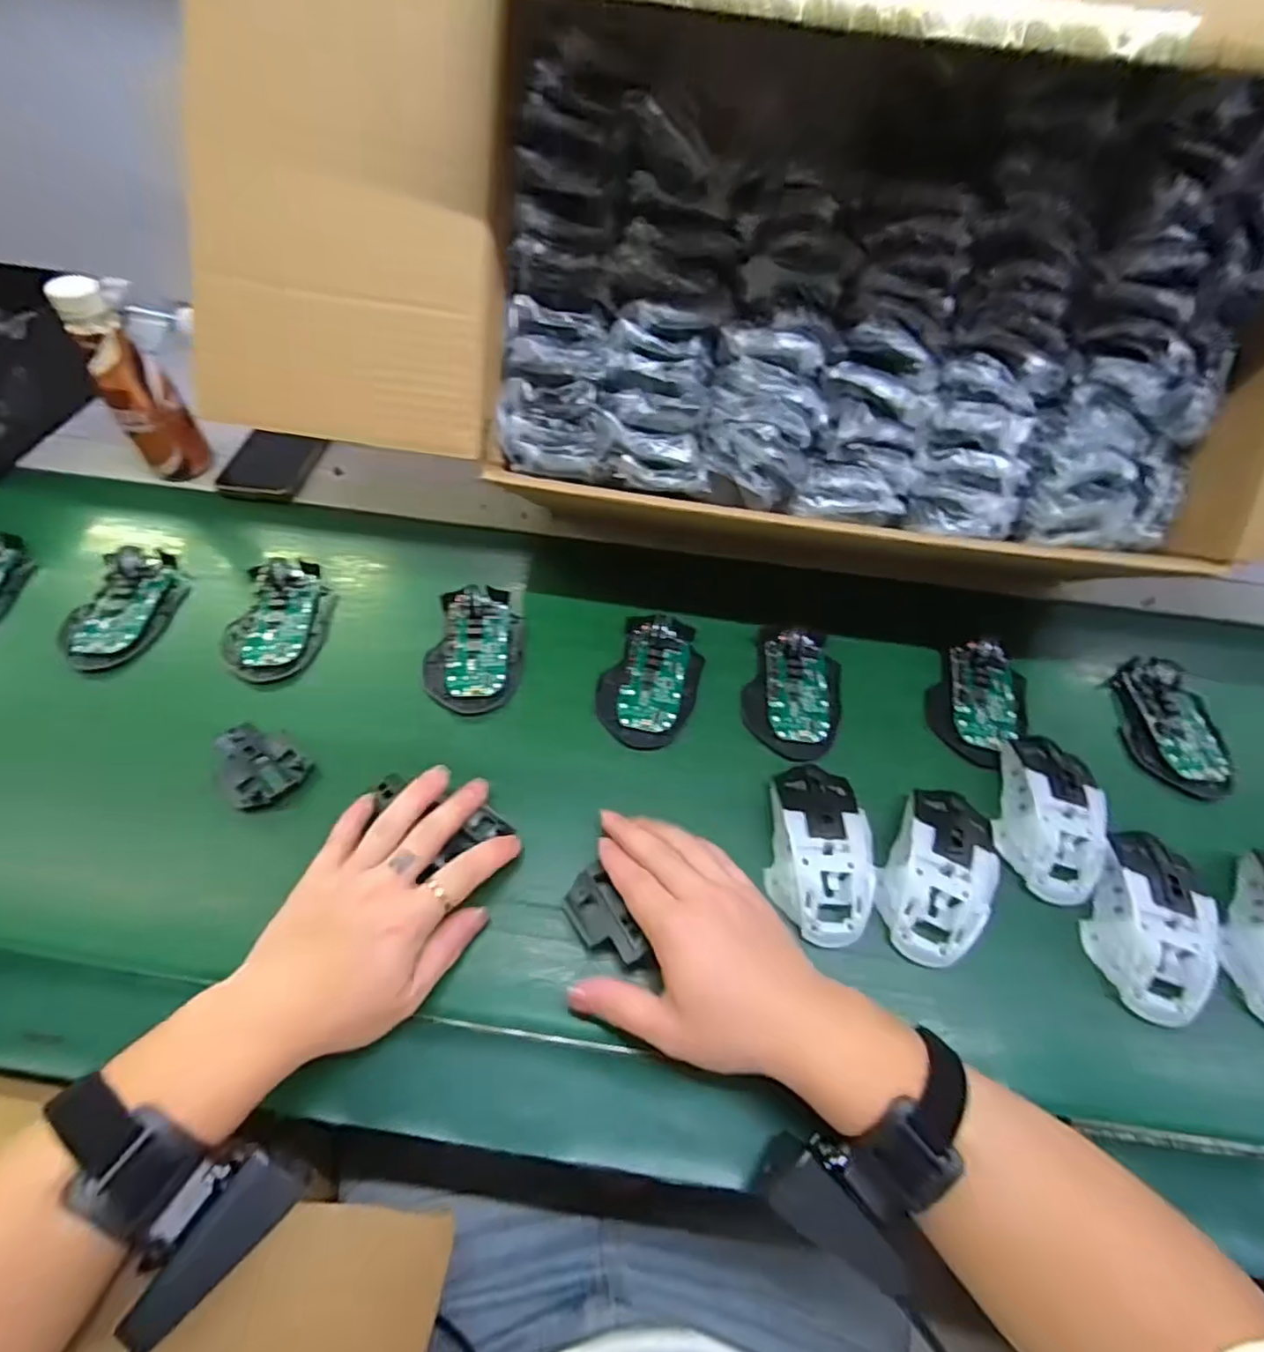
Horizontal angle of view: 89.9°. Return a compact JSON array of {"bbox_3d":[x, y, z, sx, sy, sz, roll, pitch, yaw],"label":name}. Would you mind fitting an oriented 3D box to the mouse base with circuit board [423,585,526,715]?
[{"bbox_3d":[-0.123,-0.026,0.499,0.073,0.022,0.111,-4,54,-5],"label":"mouse base with circuit board"}]

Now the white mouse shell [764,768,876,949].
[{"bbox_3d":[0.125,0.112,0.413,0.066,0.034,0.111,7,54,3],"label":"white mouse shell"}]

